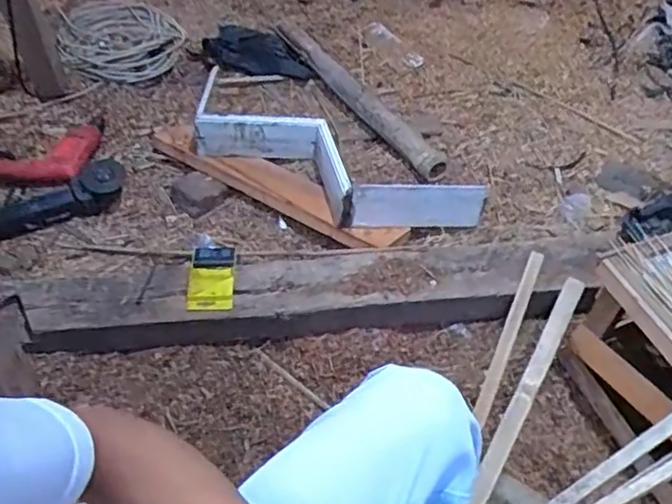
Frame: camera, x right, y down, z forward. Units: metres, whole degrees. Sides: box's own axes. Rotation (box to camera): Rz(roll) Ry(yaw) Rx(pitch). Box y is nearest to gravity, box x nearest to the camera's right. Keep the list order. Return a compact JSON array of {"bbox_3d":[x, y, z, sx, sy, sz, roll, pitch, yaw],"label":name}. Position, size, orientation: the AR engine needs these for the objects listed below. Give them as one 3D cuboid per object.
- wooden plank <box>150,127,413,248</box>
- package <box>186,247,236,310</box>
[{"bbox_3d":[-0.143,-0.156,1.247,0.625,0.029,0.103,29,55,25],"label":"wooden plank"},{"bbox_3d":[-0.209,0.040,1.036,0.075,0.021,0.131,-3,48,-1],"label":"package"}]

